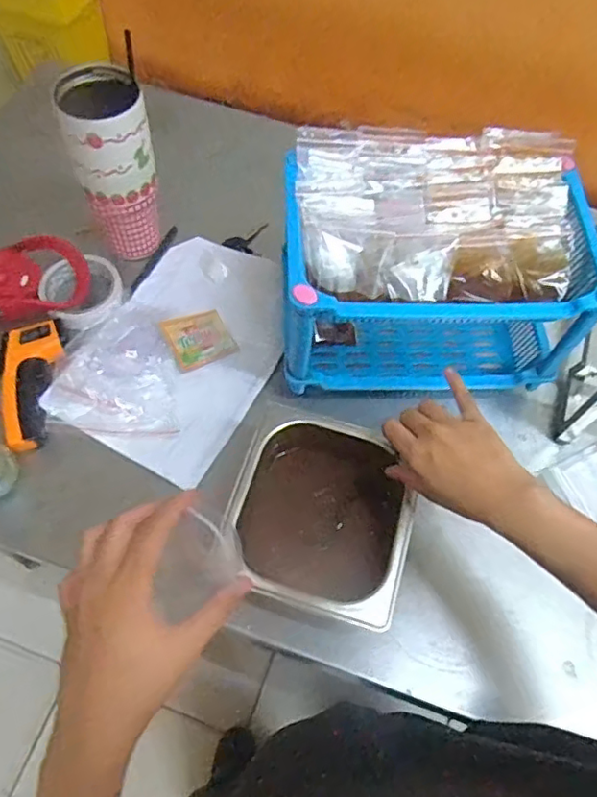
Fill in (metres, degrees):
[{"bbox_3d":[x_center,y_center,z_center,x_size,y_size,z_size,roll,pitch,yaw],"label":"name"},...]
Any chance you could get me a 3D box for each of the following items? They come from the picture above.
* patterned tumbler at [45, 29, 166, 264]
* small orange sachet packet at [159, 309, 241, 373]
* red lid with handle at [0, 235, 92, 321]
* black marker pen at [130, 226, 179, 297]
[{"bbox_3d":[-0.208,-0.261,0.693,0.088,0.211,0.085,-16,66,-10],"label":"patterned tumbler"},{"bbox_3d":[-0.118,-0.072,0.716,0.074,0.009,0.064,-24,86,-21],"label":"small orange sachet packet"},{"bbox_3d":[-0.330,-0.142,0.724,0.143,0.050,0.100,-20,66,-12],"label":"red lid with handle"},{"bbox_3d":[-0.184,-0.175,0.762,0.015,0.008,0.118,24,65,9],"label":"black marker pen"}]

